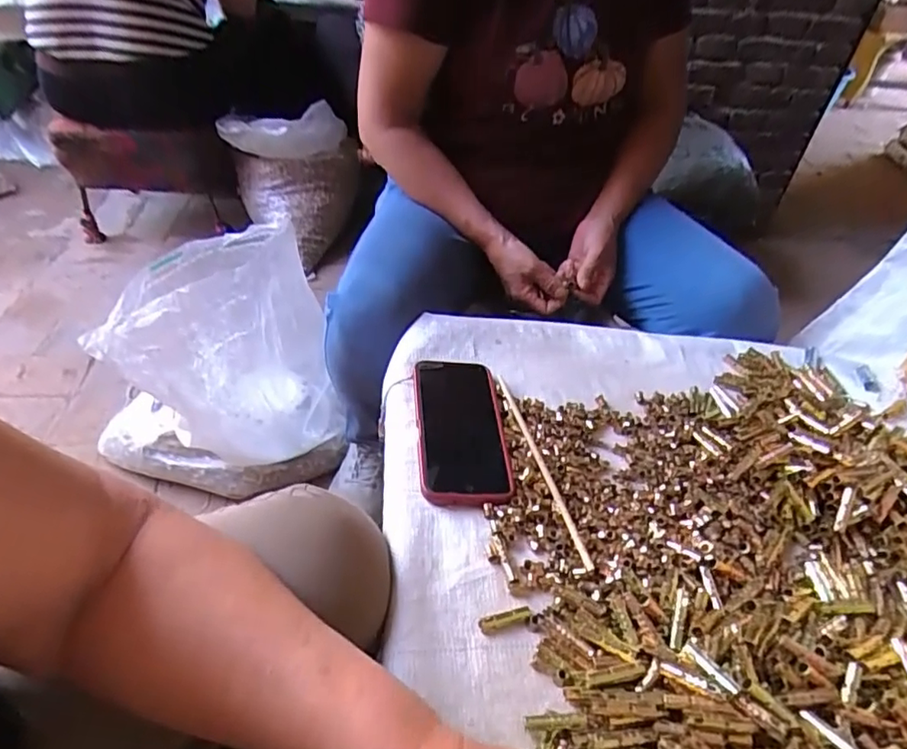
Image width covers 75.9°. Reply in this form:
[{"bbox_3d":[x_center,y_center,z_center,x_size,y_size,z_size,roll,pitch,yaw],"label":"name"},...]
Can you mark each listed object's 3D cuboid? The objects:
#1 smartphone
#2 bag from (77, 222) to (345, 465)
[{"bbox_3d":[0.007,0.050,0.546,0.082,0.017,0.169,-1,44,-6],"label":"smartphone"},{"bbox_3d":[-0.331,-0.037,0.854,0.283,0.326,0.238,-14,47,-19],"label":"bag"}]

